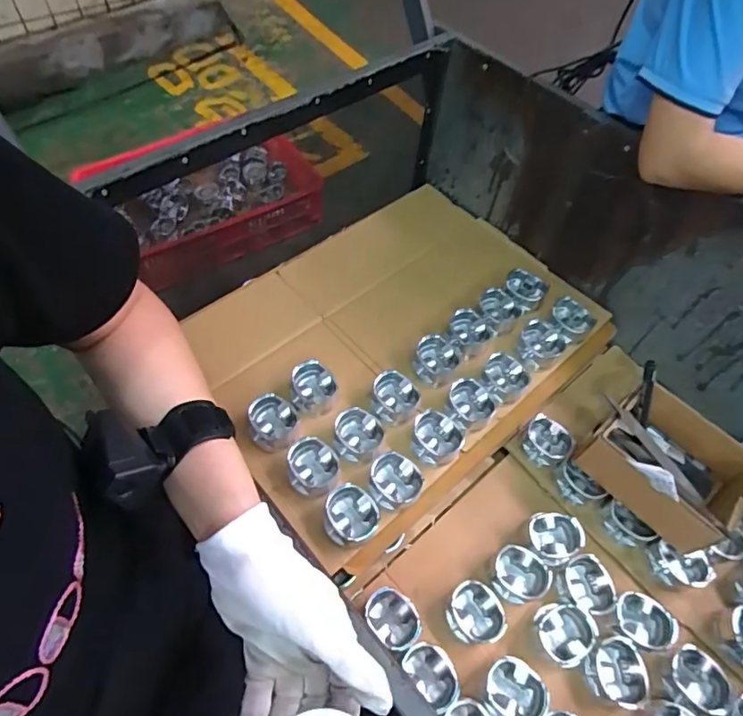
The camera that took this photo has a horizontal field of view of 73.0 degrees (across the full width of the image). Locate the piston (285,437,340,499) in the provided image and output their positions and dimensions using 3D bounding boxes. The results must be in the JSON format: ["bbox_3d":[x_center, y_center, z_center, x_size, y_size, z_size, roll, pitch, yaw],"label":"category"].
[{"bbox_3d":[-0.085,0.159,0.719,0.075,0.056,0.070,2,56,-3],"label":"piston"}]

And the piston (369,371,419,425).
[{"bbox_3d":[0.039,0.065,0.794,0.071,0.051,0.077,2,56,-3],"label":"piston"}]

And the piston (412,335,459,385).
[{"bbox_3d":[0.107,0.001,0.824,0.070,0.044,0.078,28,59,14],"label":"piston"}]

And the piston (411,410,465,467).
[{"bbox_3d":[0.099,0.127,0.765,0.076,0.046,0.072,2,56,-3],"label":"piston"}]

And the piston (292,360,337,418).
[{"bbox_3d":[-0.090,0.050,0.794,0.073,0.055,0.078,2,56,-3],"label":"piston"}]

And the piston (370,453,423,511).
[{"bbox_3d":[0.035,0.180,0.719,0.071,0.057,0.072,2,56,-3],"label":"piston"}]

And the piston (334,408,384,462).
[{"bbox_3d":[-0.020,0.117,0.755,0.070,0.050,0.071,2,56,-3],"label":"piston"}]

